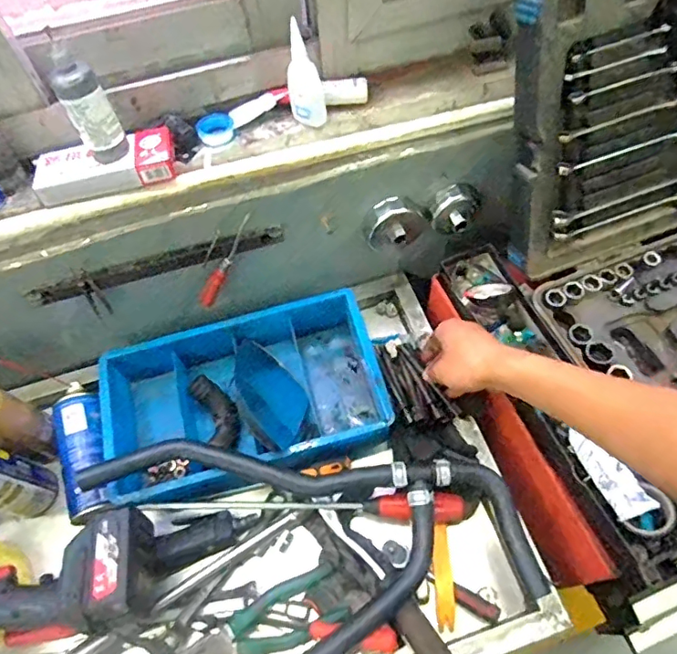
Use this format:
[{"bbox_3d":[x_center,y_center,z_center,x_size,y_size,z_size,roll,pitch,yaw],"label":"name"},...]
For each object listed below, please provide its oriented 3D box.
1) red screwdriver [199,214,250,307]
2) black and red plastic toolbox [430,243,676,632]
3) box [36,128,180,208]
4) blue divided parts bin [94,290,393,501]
[{"bbox_3d":[-0.137,-0.080,0.648,0.014,0.139,0.018,48,32,22],"label":"red screwdriver"},{"bbox_3d":[0.266,0.122,0.700,0.148,0.192,0.462,-22,61,-9],"label":"black and red plastic toolbox"},{"bbox_3d":[-0.244,-0.172,0.558,0.139,0.024,0.062,-13,60,-4],"label":"box"},{"bbox_3d":[-0.122,0.097,0.713,0.355,0.088,0.220,-16,60,-6],"label":"blue divided parts bin"}]

